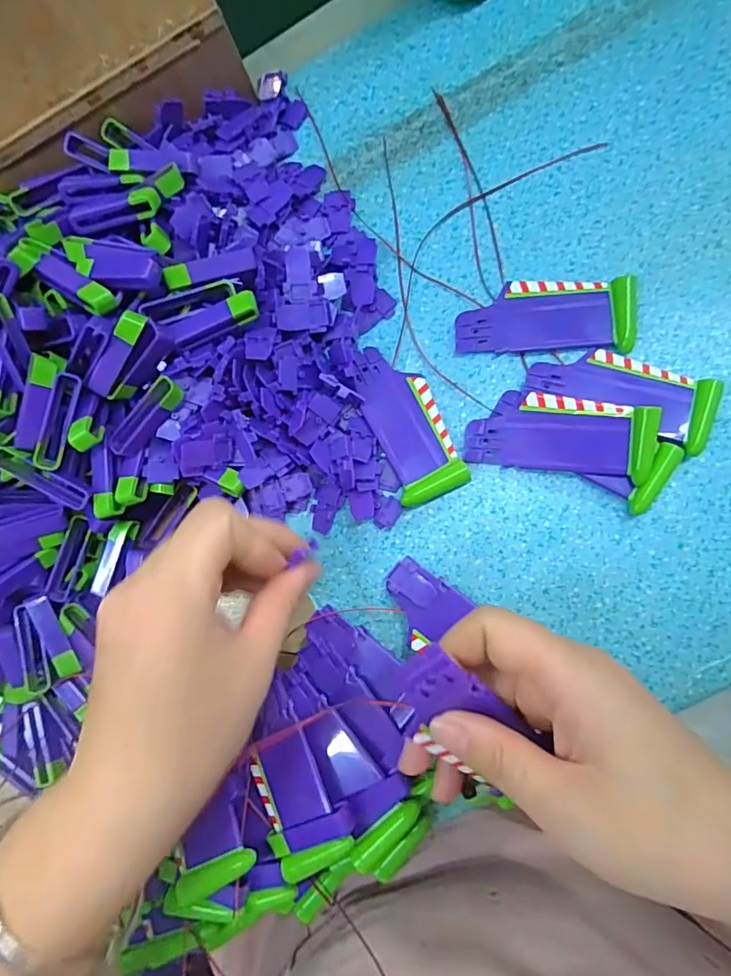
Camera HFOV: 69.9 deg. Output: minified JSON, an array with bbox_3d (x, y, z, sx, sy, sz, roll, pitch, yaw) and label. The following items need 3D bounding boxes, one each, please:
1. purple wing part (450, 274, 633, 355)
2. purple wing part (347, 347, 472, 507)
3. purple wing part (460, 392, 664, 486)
[{"bbox_3d":[0.094,-0.089,0.274,0.088,0.009,0.037,3,85,9],"label":"purple wing part"},{"bbox_3d":[0.021,-0.036,0.281,0.036,0.010,0.087,-25,81,6],"label":"purple wing part"},{"bbox_3d":[0.097,-0.027,0.265,0.088,0.005,0.038,9,102,19],"label":"purple wing part"}]

